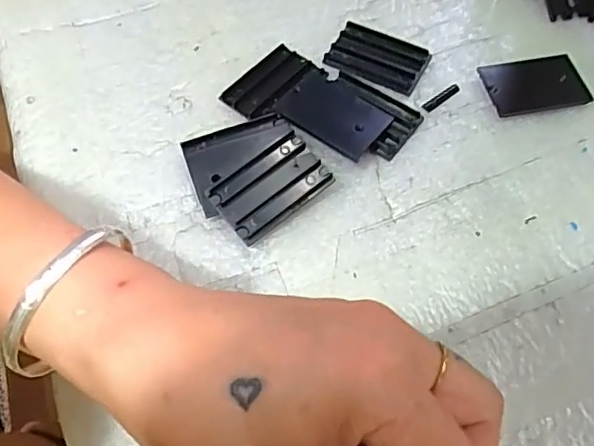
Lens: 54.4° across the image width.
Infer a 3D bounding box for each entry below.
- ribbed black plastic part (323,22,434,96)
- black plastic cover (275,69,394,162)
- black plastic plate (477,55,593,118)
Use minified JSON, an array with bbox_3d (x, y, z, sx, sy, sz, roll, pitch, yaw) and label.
[{"bbox_3d":[0.046,-0.096,0.336,0.055,0.007,0.039,22,63,11],"label":"ribbed black plastic part"},{"bbox_3d":[0.020,-0.060,0.314,0.056,0.006,0.038,32,65,16],"label":"black plastic cover"},{"bbox_3d":[0.134,-0.077,0.326,0.055,0.008,0.032,-8,61,-5],"label":"black plastic plate"}]

